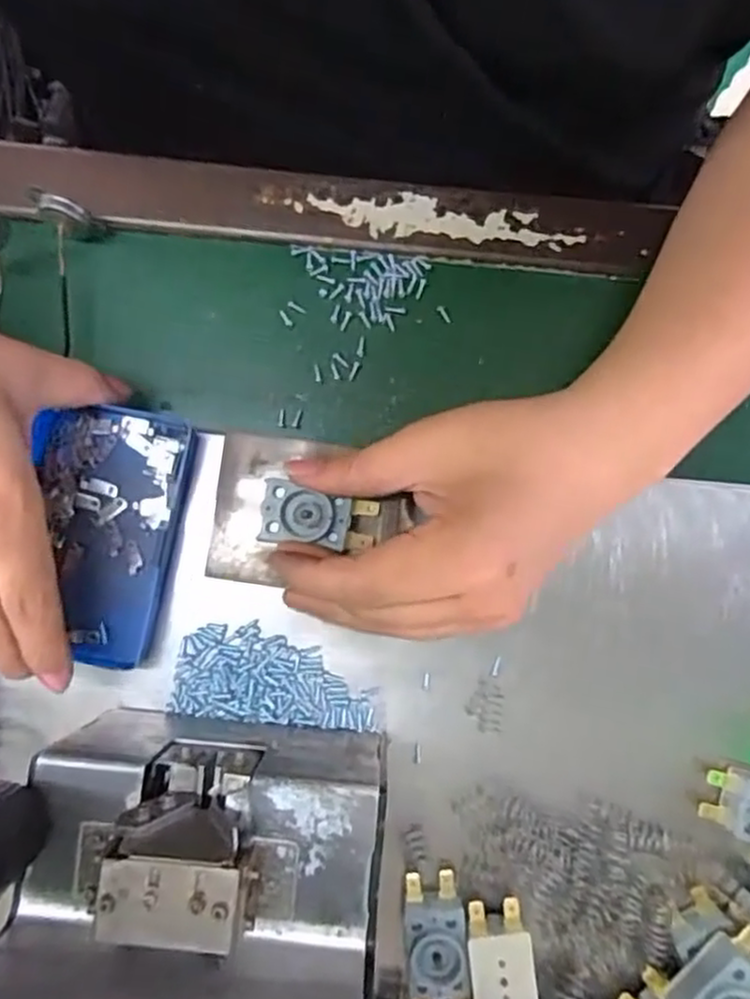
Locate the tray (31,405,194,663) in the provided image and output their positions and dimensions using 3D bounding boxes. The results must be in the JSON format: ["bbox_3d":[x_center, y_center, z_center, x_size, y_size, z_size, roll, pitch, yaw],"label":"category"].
[{"bbox_3d":[-0.125,0.014,0.327,0.064,0.017,0.113,9,78,2],"label":"tray"}]

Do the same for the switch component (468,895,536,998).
[{"bbox_3d":[0.053,0.196,0.307,0.026,0.010,0.047,-4,85,-1],"label":"switch component"}]

